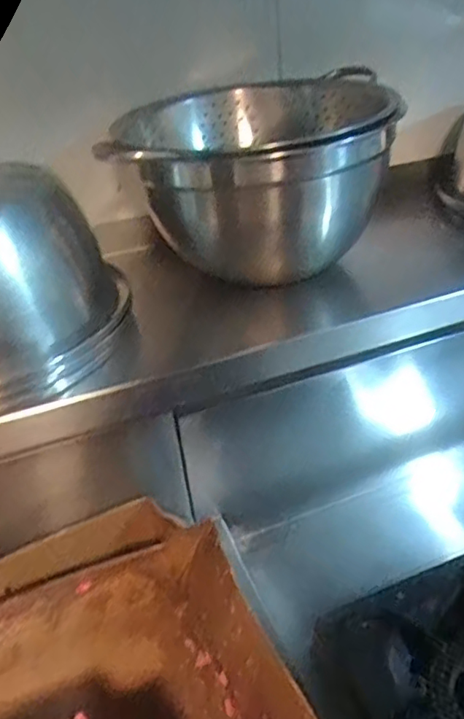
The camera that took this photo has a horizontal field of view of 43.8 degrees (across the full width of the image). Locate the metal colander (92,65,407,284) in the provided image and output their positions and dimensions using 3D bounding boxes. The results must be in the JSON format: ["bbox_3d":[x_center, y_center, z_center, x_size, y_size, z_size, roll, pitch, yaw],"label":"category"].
[{"bbox_3d":[0.028,-0.180,0.585,0.240,0.150,0.221,-4,31,4],"label":"metal colander"}]

